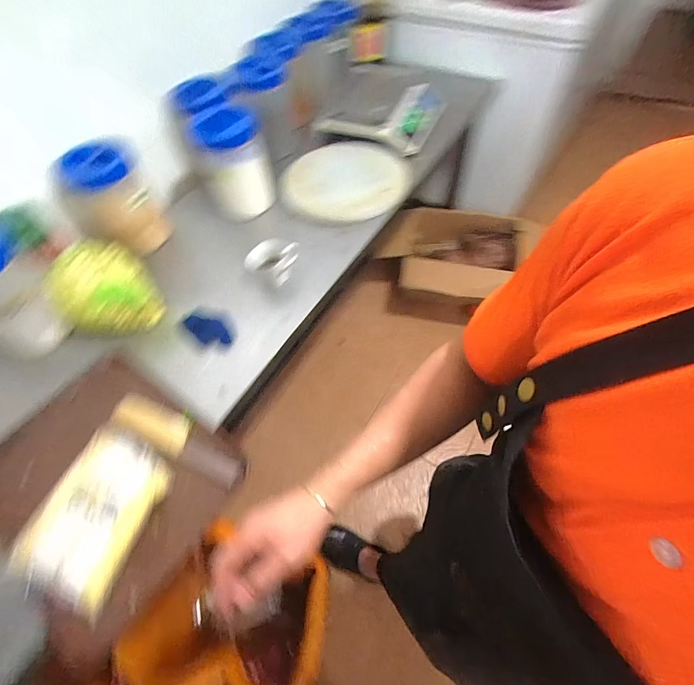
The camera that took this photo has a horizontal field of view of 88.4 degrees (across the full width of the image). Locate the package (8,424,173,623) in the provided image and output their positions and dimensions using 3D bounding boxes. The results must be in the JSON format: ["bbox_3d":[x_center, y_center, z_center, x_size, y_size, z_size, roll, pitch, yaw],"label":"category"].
[{"bbox_3d":[-0.416,0.271,0.590,0.184,0.041,0.239,13,59,12],"label":"package"}]

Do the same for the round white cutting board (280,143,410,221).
[{"bbox_3d":[0.018,-0.497,1.070,0.330,0.043,0.356,3,62,-5],"label":"round white cutting board"}]

